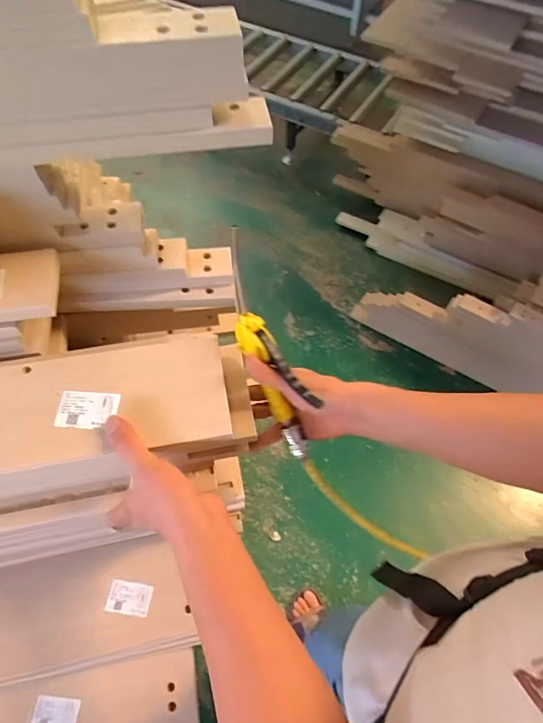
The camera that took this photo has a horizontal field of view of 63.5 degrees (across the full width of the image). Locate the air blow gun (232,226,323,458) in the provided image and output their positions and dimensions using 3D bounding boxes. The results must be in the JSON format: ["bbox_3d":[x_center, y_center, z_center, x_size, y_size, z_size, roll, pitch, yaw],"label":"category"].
[{"bbox_3d":[-0.002,-0.004,0.463,0.032,0.261,0.086,-25,22,-15],"label":"air blow gun"}]

